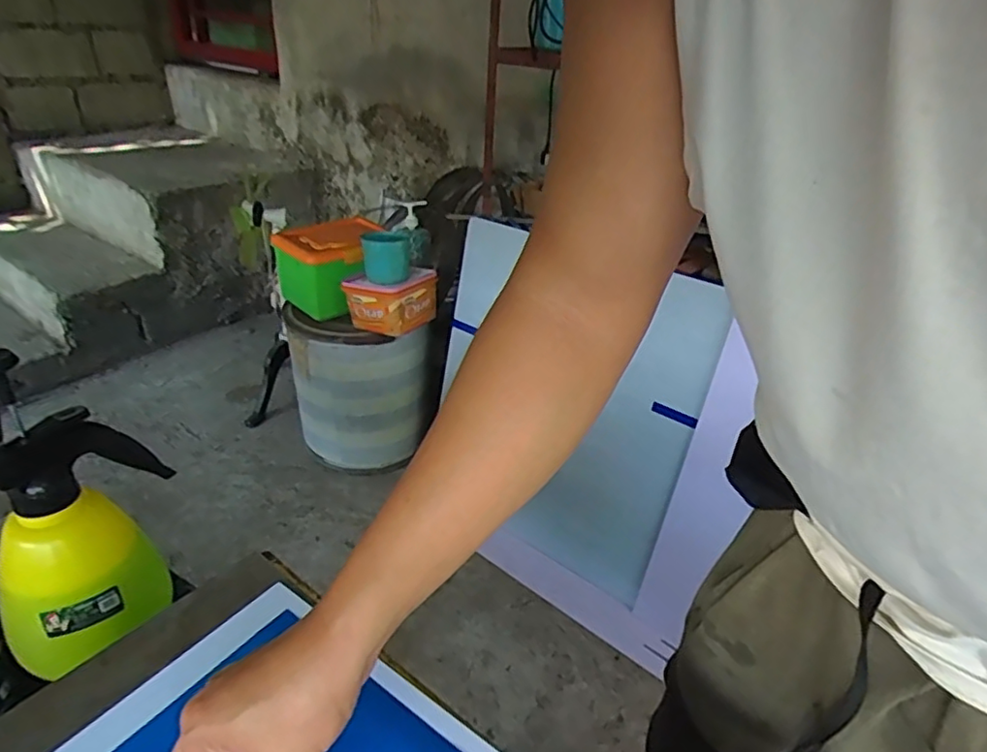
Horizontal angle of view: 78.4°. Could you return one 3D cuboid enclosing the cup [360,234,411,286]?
[{"bbox_3d":[-0.263,-0.290,1.492,0.114,0.095,0.113,3,30,-2],"label":"cup"}]

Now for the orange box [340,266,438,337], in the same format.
[{"bbox_3d":[-0.259,-0.200,1.571,0.175,0.141,0.187,21,34,26],"label":"orange box"}]

